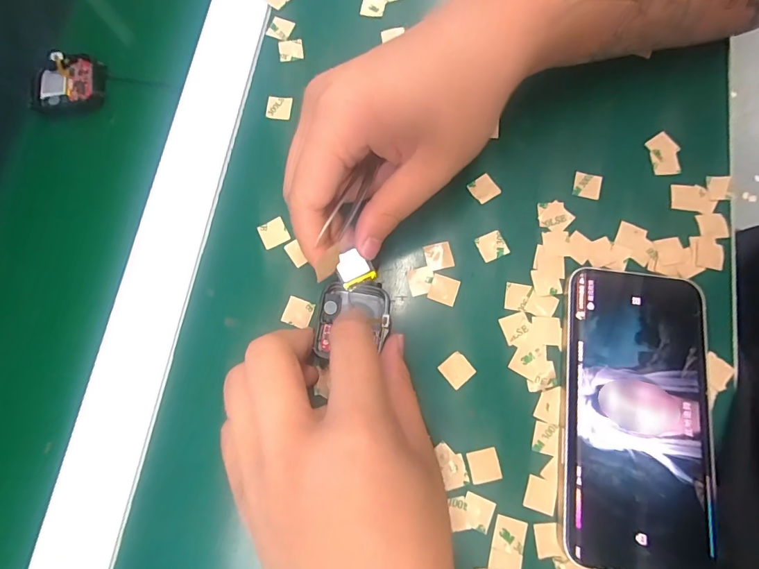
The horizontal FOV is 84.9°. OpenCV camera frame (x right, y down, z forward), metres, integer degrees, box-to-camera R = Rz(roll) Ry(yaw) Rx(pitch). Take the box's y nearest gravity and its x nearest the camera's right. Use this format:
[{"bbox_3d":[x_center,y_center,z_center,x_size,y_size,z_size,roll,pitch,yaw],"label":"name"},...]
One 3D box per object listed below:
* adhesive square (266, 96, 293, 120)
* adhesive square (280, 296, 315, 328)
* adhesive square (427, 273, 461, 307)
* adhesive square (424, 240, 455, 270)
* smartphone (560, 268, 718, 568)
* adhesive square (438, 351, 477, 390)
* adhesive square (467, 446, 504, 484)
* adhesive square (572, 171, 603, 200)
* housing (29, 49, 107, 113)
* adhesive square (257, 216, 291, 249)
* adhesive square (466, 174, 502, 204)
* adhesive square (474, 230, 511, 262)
[{"bbox_3d":[-0.063,-0.111,0.260,0.015,0.004,0.015,8,81,1],"label":"adhesive square"},{"bbox_3d":[-0.045,0.015,0.228,0.016,0.004,0.015,17,77,5],"label":"adhesive square"},{"bbox_3d":[0.036,0.002,0.229,0.015,0.004,0.016,19,77,6],"label":"adhesive square"},{"bbox_3d":[0.034,-0.016,0.234,0.015,0.004,0.015,-12,76,-2],"label":"adhesive square"},{"bbox_3d":[0.129,0.064,0.210,0.071,0.008,0.143,8,76,3],"label":"smartphone"},{"bbox_3d":[0.041,0.045,0.219,0.015,0.004,0.015,-39,79,-8],"label":"adhesive square"},{"bbox_3d":[0.053,0.091,0.210,0.015,0.004,0.015,-12,77,-1],"label":"adhesive square"},{"bbox_3d":[0.122,-0.058,0.244,0.015,0.004,0.016,14,78,8],"label":"adhesive square"},{"bbox_3d":[-0.200,-0.131,0.267,0.045,0.009,0.040,-10,76,-1],"label":"housing"},{"bbox_3d":[-0.061,-0.030,0.239,0.015,0.004,0.016,-27,77,-5],"label":"adhesive square"},{"bbox_3d":[0.062,-0.057,0.243,0.015,0.004,0.016,-31,78,-6],"label":"adhesive square"},{"bbox_3d":[0.064,-0.022,0.236,0.015,0.004,0.015,-25,76,-2],"label":"adhesive square"}]

